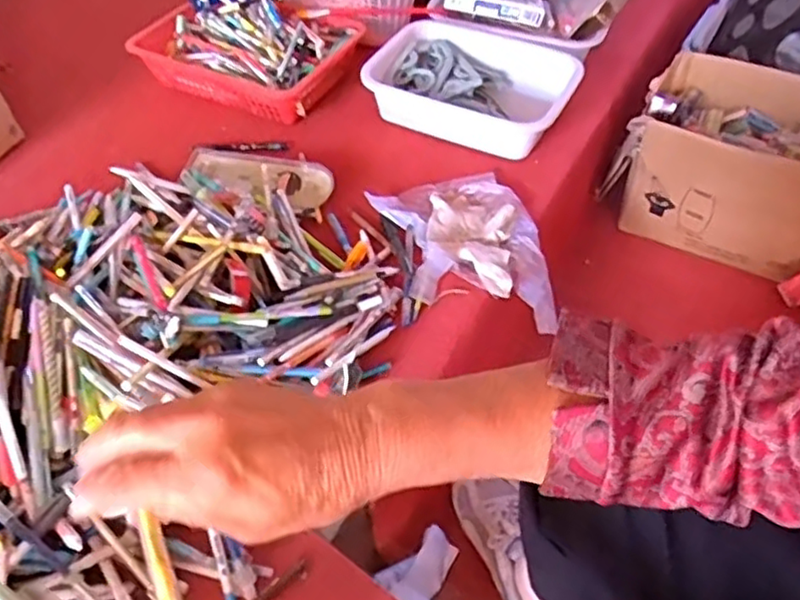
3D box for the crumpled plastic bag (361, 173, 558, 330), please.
[{"bbox_3d":[0.083,-0.063,0.860,0.189,0.069,0.240,-13,49,-10],"label":"crumpled plastic bag"}]

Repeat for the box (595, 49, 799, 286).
[{"bbox_3d":[0.522,-0.208,1.041,0.324,0.216,0.227,24,53,22],"label":"box"}]

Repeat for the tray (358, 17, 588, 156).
[{"bbox_3d":[0.115,-0.323,1.018,0.287,0.083,0.216,20,52,19],"label":"tray"}]

